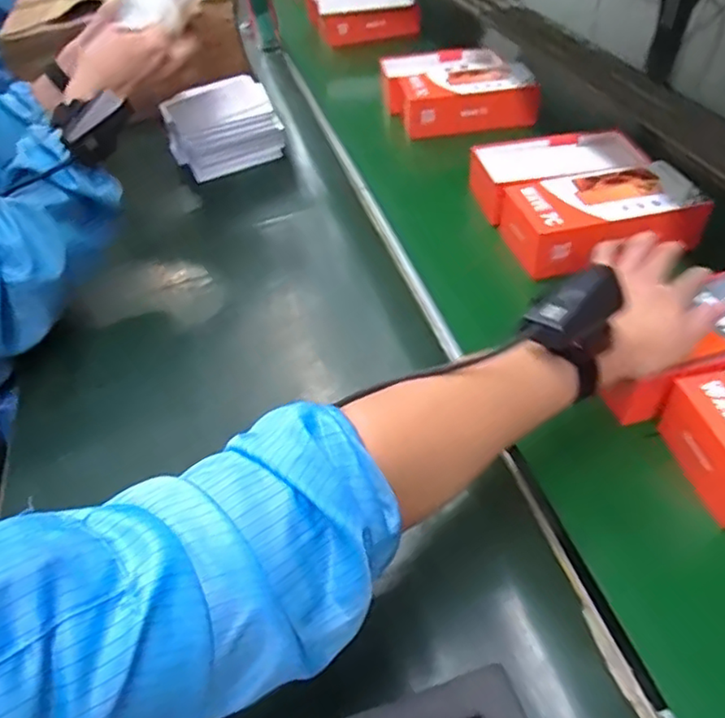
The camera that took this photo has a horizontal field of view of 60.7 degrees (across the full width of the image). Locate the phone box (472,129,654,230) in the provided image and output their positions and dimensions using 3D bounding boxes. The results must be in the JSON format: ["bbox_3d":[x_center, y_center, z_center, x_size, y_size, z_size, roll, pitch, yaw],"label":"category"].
[{"bbox_3d":[0.211,-0.212,0.704,0.163,0.045,0.110,-10,43,-5],"label":"phone box"}]

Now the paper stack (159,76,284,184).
[{"bbox_3d":[-0.193,-0.315,0.846,0.140,0.089,0.131,-20,45,-15],"label":"paper stack"}]

